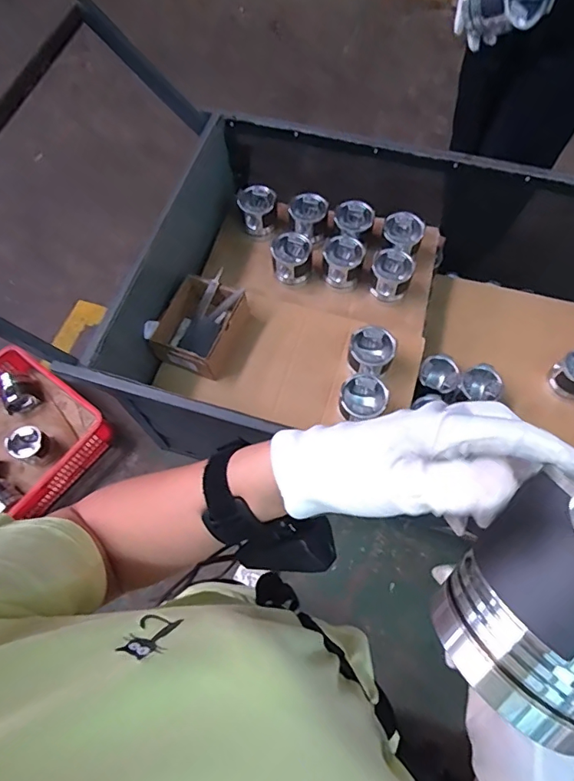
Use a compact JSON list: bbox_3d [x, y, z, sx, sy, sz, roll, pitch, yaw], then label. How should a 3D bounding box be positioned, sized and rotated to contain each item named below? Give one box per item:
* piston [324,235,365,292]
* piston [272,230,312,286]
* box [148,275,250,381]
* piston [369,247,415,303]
[{"bbox_3d":[0.136,-0.308,1.163,0.094,0.095,0.101,11,67,6],"label":"piston"},{"bbox_3d":[0.012,-0.320,1.167,0.096,0.096,0.093,1,66,2],"label":"piston"},{"bbox_3d":[-0.194,-0.142,1.086,0.160,0.086,0.202,20,69,10],"label":"box"},{"bbox_3d":[0.251,-0.276,1.145,0.096,0.080,0.105,15,68,8],"label":"piston"}]

